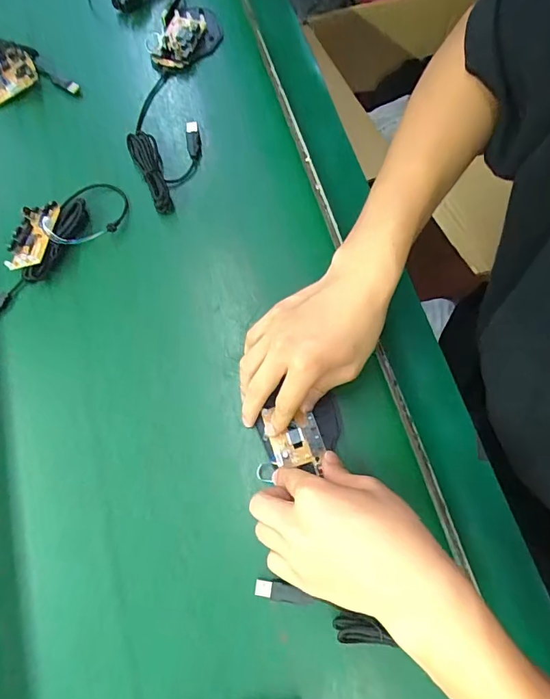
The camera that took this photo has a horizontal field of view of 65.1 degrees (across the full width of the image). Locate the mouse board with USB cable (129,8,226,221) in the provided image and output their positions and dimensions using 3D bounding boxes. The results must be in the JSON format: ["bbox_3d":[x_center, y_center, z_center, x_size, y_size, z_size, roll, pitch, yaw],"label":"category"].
[{"bbox_3d":[-0.120,-0.307,0.518,0.100,0.037,0.339,-1,72,2],"label":"mouse board with USB cable"}]

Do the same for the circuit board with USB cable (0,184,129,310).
[{"bbox_3d":[-0.252,-0.117,0.456,0.200,0.030,0.079,-37,75,-9],"label":"circuit board with USB cable"}]

